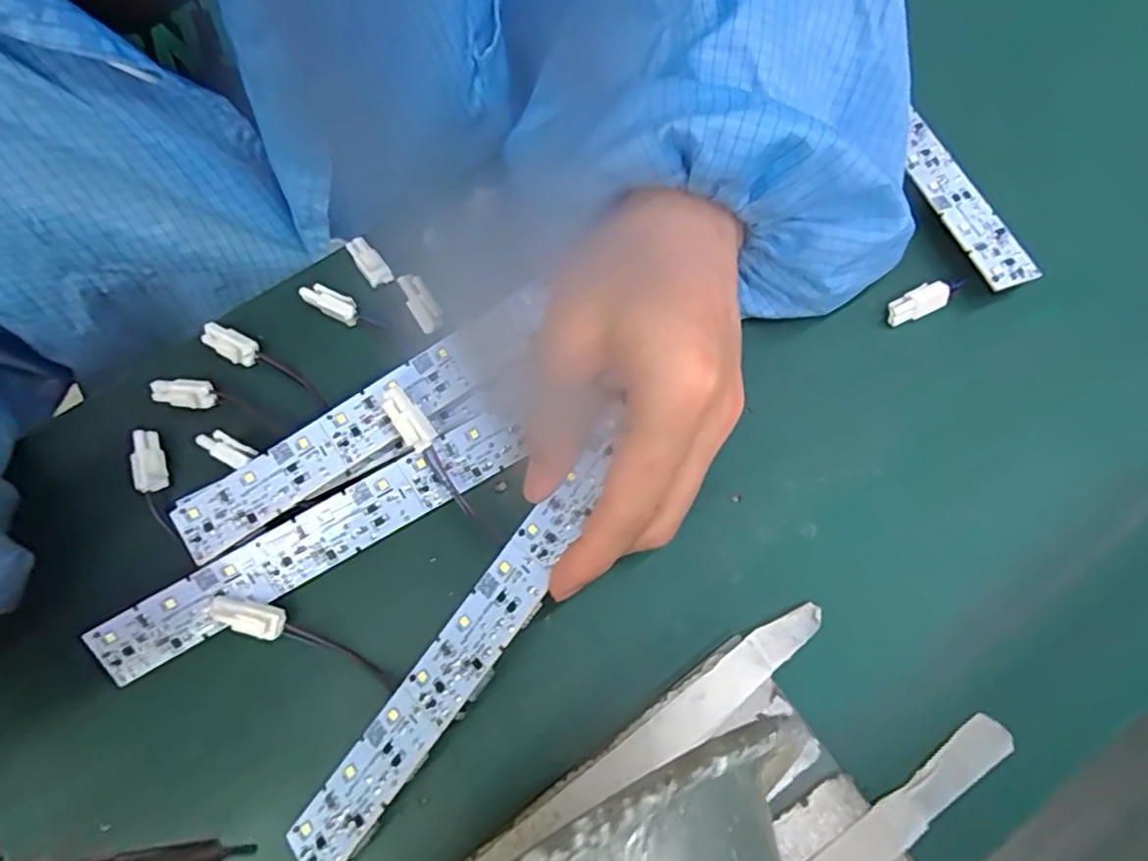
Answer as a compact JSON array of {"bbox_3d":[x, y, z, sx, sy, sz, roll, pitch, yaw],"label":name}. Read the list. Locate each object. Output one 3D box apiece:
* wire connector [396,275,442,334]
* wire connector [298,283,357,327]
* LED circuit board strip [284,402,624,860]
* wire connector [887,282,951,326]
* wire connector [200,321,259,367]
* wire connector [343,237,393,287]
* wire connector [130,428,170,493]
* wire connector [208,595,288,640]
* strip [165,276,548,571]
[{"bbox_3d":[-0.064,-0.054,0.271,0.011,0.004,0.026,-30,93,-8],"label":"wire connector"},{"bbox_3d":[-0.108,-0.057,0.287,0.026,0.004,0.011,23,75,8],"label":"wire connector"},{"bbox_3d":[-0.038,0.075,0.226,0.024,0.004,0.178,34,85,31],"label":"LED circuit board strip"},{"bbox_3d":[0.146,-0.054,0.276,0.027,0.007,0.012,-27,74,-7],"label":"wire connector"},{"bbox_3d":[-0.151,-0.038,0.284,0.026,0.004,0.012,25,75,9],"label":"wire connector"},{"bbox_3d":[-0.094,-0.078,0.292,0.011,0.004,0.026,-38,76,-10],"label":"wire connector"},{"bbox_3d":[-0.176,0.012,0.267,0.011,0.006,0.027,-15,73,-3],"label":"wire connector"},{"bbox_3d":[-0.123,0.069,0.240,0.028,0.007,0.011,13,74,5],"label":"wire connector"},{"bbox_3d":[-0.083,-0.003,0.252,0.154,0.008,0.025,-34,79,-7],"label":"strip"}]

